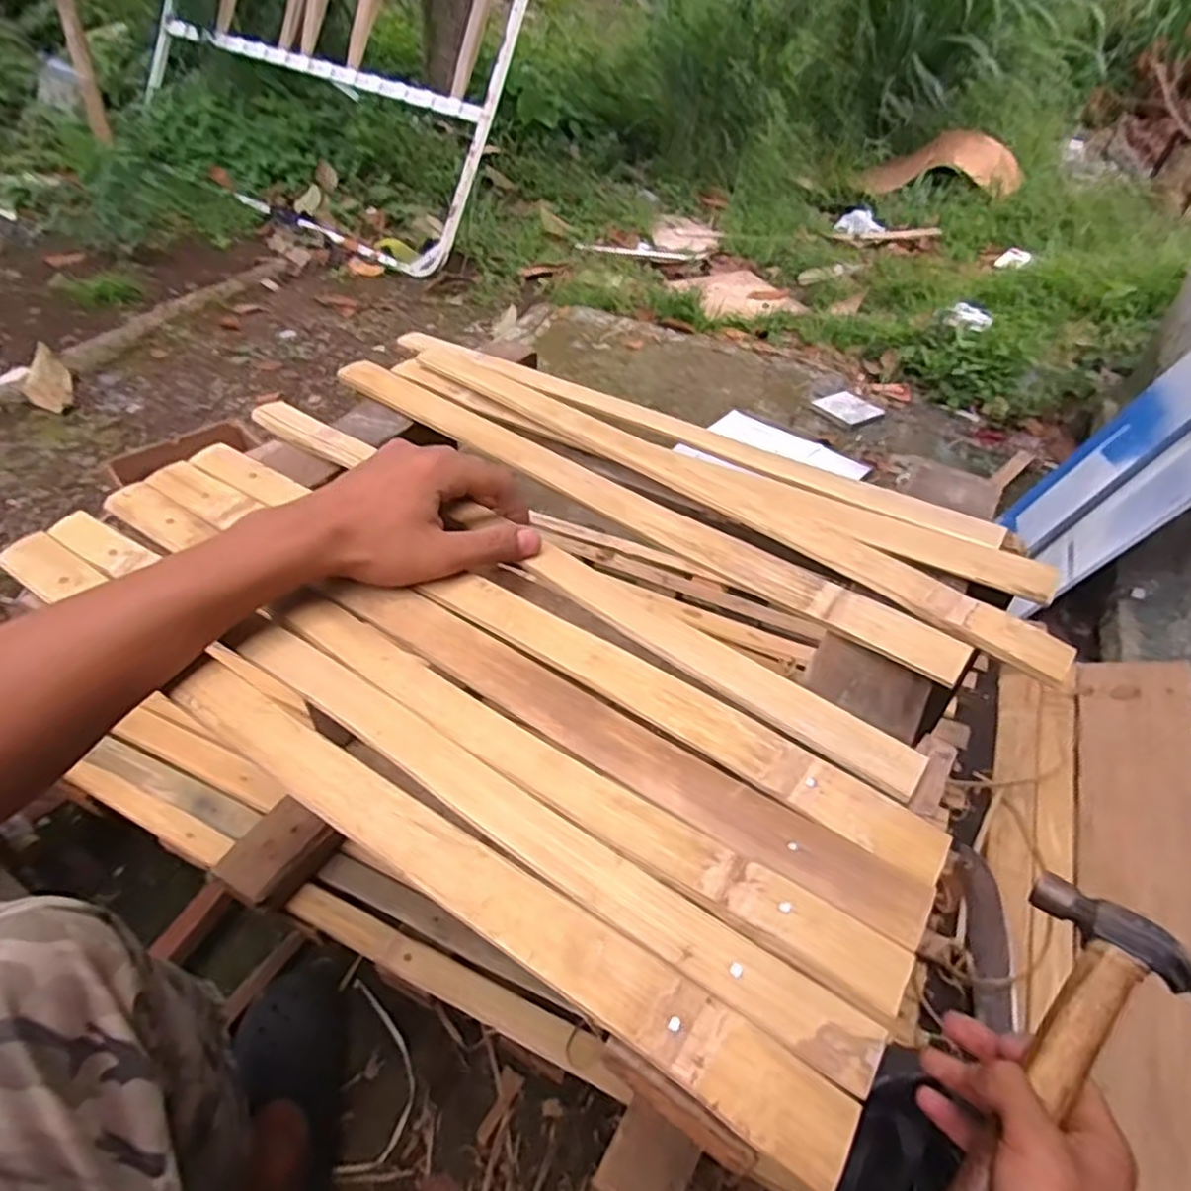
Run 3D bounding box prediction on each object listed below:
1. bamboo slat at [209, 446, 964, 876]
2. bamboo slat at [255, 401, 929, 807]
[{"bbox_3d":[-0.057,0.005,0.392,0.496,0.011,0.033,25,49,24],"label":"bamboo slat"},{"bbox_3d":[-0.046,-0.024,0.429,0.494,0.015,0.032,30,51,24],"label":"bamboo slat"}]

